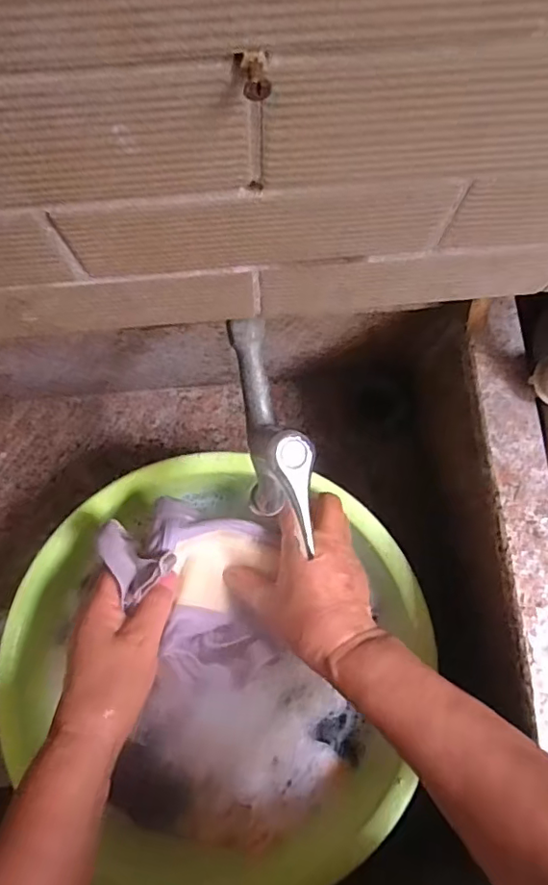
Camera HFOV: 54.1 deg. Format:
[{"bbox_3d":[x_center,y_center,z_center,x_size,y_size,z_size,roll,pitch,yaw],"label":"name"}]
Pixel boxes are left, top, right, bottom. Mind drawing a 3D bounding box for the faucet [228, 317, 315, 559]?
[{"bbox_3d":[-0.001,-0.007,0.311,0.035,0.069,0.125,-7,78,-2],"label":"faucet"}]

